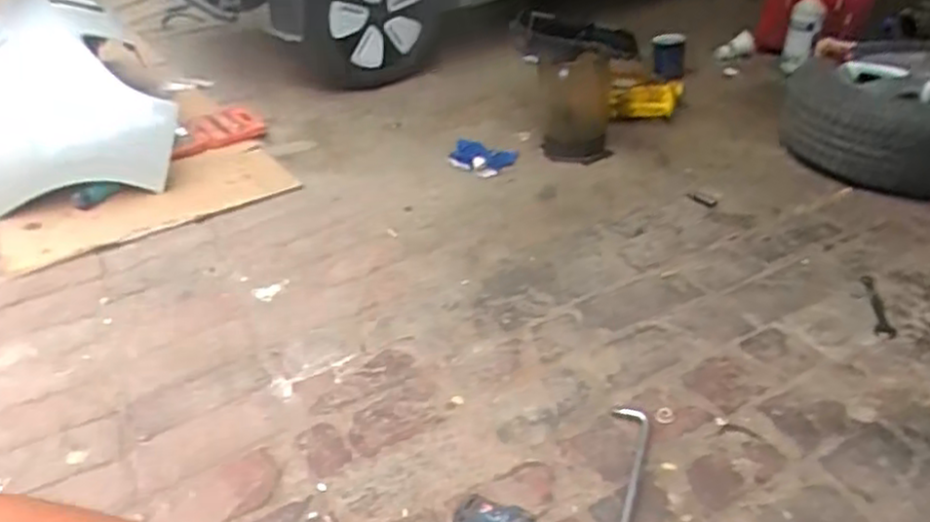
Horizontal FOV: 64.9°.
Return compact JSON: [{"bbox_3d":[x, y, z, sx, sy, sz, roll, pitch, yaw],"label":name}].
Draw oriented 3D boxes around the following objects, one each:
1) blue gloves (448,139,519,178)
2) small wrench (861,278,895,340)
[{"bbox_3d":[0.048,-0.271,1.900,0.196,0.069,0.135,6,35,24],"label":"blue gloves"},{"bbox_3d":[0.685,0.075,1.216,0.031,0.005,0.167,8,38,13],"label":"small wrench"}]

